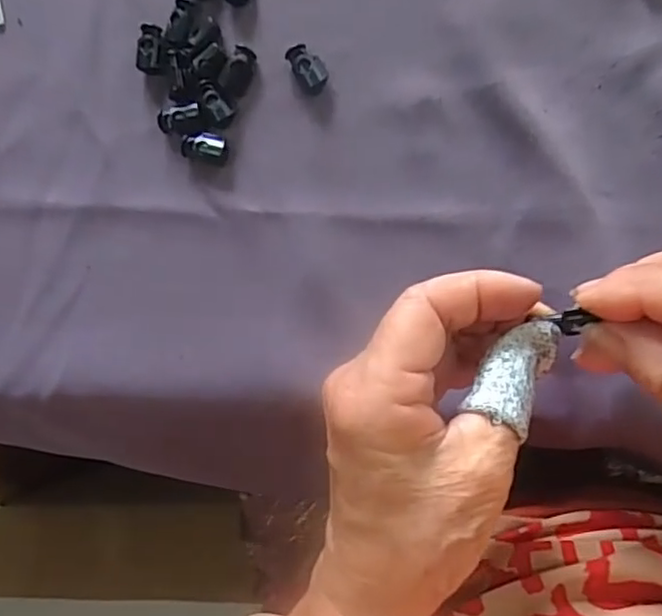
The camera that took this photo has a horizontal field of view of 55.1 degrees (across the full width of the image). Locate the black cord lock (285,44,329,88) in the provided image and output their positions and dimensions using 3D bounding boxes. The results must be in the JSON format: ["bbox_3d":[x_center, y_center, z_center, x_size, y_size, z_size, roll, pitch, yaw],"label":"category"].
[{"bbox_3d":[-0.011,-0.107,0.280,0.012,0.006,0.022,-40,84,7],"label":"black cord lock"}]

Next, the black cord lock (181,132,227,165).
[{"bbox_3d":[-0.058,-0.073,0.288,0.020,0.006,0.013,15,93,9],"label":"black cord lock"}]

